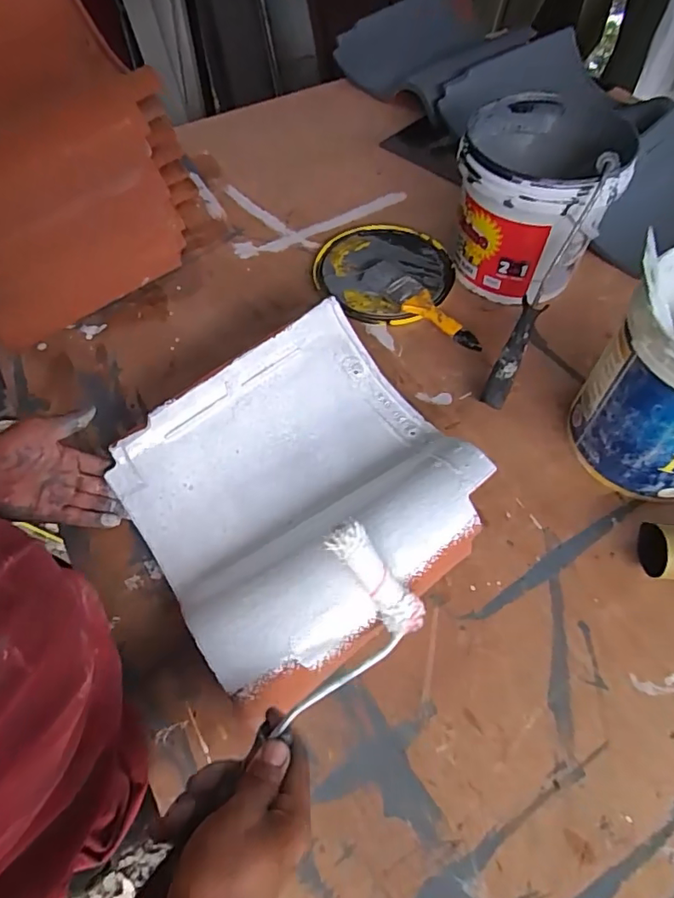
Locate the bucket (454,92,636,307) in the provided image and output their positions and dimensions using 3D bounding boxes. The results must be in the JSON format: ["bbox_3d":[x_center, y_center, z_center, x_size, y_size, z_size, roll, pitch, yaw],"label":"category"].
[{"bbox_3d":[0.252,-0.318,0.691,0.178,0.189,0.191,0,58,0],"label":"bucket"}]

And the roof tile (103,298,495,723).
[{"bbox_3d":[-0.034,0.032,0.534,0.314,0.080,0.302,-32,63,-18],"label":"roof tile"}]

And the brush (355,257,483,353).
[{"bbox_3d":[0.115,-0.194,0.706,0.054,0.028,0.196,-39,65,-22],"label":"brush"}]

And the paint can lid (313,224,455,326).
[{"bbox_3d":[0.067,-0.258,0.756,0.192,0.017,0.196,2,58,-3],"label":"paint can lid"}]

